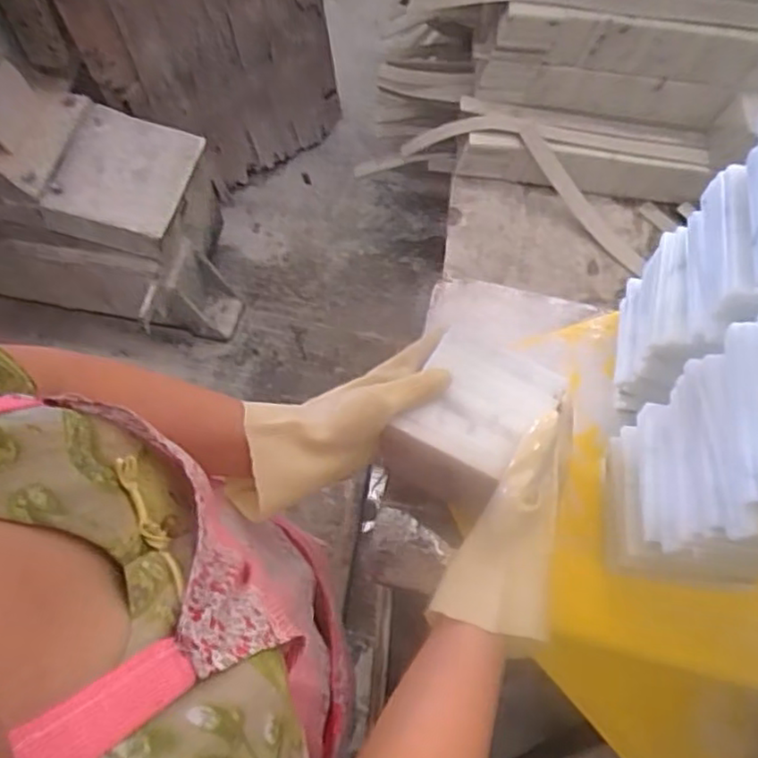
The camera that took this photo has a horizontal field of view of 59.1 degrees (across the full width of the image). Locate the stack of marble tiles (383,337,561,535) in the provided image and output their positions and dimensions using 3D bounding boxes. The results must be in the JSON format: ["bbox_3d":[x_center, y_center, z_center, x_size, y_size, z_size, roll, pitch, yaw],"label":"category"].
[{"bbox_3d":[0.071,0.040,0.540,0.092,0.104,0.120,32,69,14],"label":"stack of marble tiles"}]

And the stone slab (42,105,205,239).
[{"bbox_3d":[-0.474,-0.399,1.267,0.216,0.021,0.253,16,64,-5],"label":"stone slab"}]

